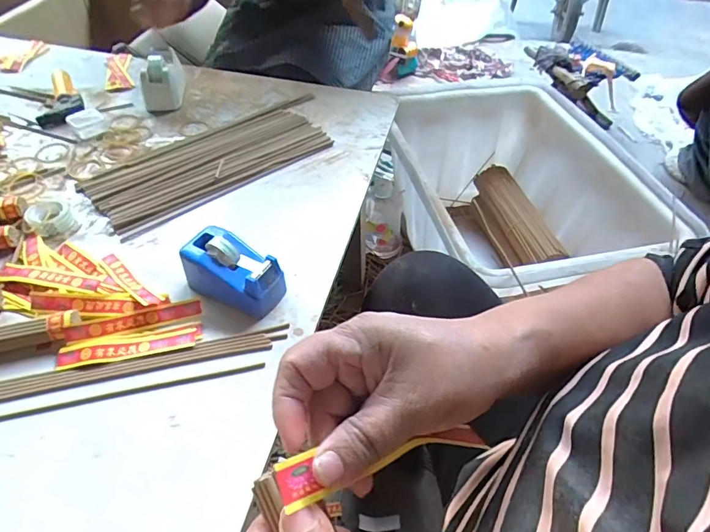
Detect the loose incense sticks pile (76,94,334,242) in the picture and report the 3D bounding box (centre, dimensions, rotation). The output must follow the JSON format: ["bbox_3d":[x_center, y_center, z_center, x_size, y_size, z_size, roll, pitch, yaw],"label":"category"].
[{"bbox_3d":[-0.183,-0.156,0.642,0.154,0.010,0.352,36,56,27],"label":"loose incense sticks pile"}]

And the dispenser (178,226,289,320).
[{"bbox_3d":[-0.122,0.006,0.466,0.103,0.055,0.058,24,51,18],"label":"dispenser"}]

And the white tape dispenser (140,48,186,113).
[{"bbox_3d":[-0.312,-0.309,0.742,0.060,0.063,0.117,-8,48,-10],"label":"white tape dispenser"}]

